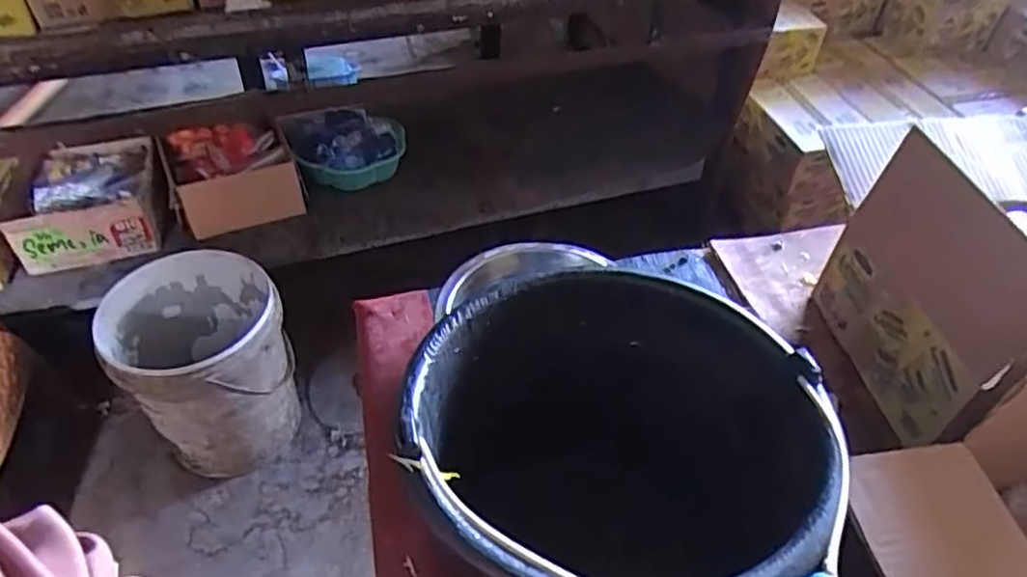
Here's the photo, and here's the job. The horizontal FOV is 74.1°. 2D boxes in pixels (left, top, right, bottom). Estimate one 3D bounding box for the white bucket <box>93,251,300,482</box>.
[{"bbox_3d":[-0.589,0.146,1.332,0.289,0.342,0.325,-21,51,-21],"label":"white bucket"}]

